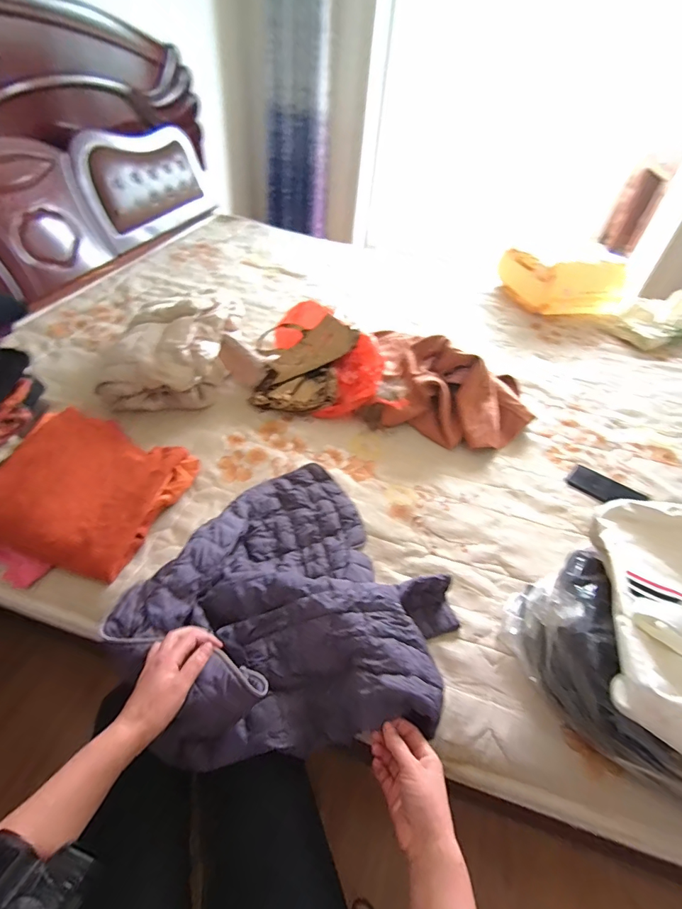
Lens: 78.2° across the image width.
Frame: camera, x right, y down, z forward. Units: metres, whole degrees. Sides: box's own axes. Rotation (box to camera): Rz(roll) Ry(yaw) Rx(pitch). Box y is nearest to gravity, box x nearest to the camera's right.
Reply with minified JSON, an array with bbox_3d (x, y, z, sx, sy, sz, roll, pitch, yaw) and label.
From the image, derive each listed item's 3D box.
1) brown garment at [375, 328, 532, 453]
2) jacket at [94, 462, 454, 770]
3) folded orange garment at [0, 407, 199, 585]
[{"bbox_3d":[0.276,-0.181,1.099,0.421,0.146,0.340,17,46,10],"label":"brown garment"},{"bbox_3d":[-0.044,0.205,0.663,0.440,0.155,0.514,21,47,14],"label":"jacket"},{"bbox_3d":[-0.466,0.051,0.792,0.297,0.075,0.317,12,46,6],"label":"folded orange garment"}]

